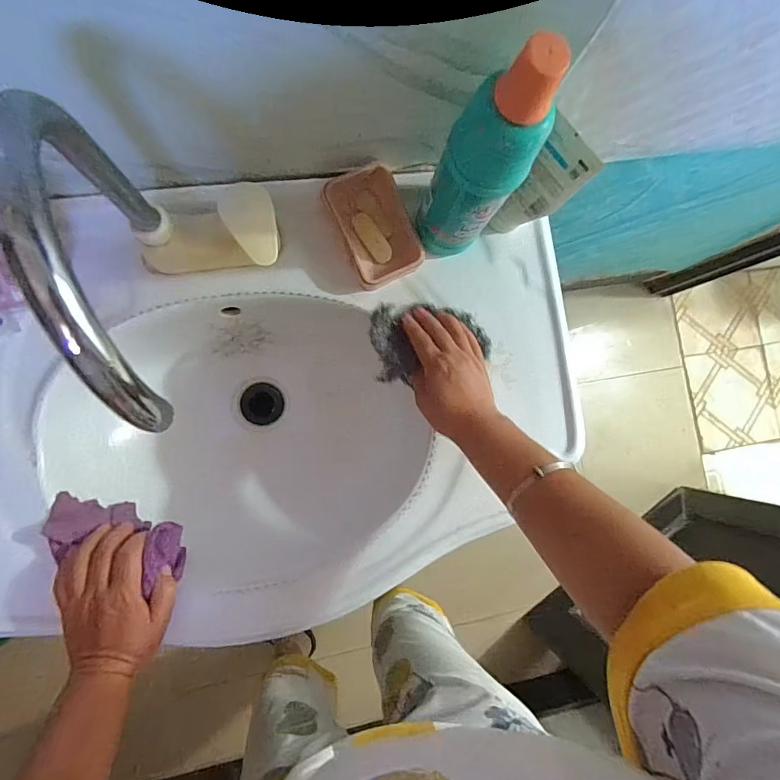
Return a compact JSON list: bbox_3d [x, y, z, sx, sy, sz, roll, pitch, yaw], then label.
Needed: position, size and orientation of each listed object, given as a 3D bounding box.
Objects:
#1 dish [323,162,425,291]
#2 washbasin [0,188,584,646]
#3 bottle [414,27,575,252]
[{"bbox_3d":[-0.016,-0.178,0.483,0.076,0.038,0.115,-25,91,-9],"label":"dish"},{"bbox_3d":[-0.155,0.036,0.537,0.749,0.162,0.418,-14,89,-6],"label":"washbasin"},{"bbox_3d":[0.075,-0.187,0.381,0.063,0.223,0.061,-4,87,-8],"label":"bottle"}]

